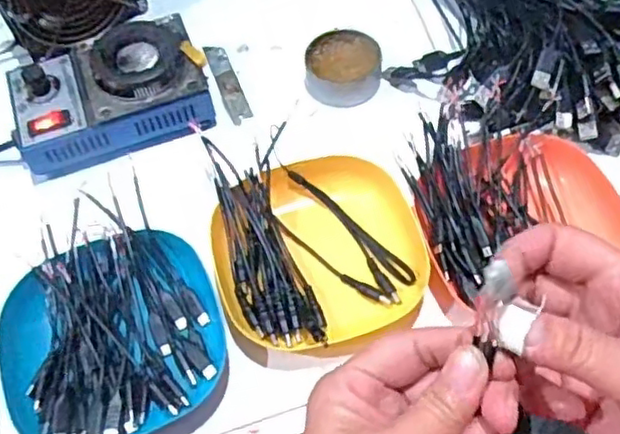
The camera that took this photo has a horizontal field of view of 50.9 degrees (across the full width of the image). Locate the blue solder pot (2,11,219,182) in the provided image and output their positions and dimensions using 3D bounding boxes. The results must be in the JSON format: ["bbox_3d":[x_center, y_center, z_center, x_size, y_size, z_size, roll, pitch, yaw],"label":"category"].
[{"bbox_3d":[-0.159,-0.100,0.525,0.152,0.064,0.105,-14,60,-4],"label":"blue solder pot"}]

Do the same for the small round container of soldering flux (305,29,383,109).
[{"bbox_3d":[0.029,-0.122,0.549,0.063,0.026,0.068,-2,60,3],"label":"small round container of soldering flux"}]

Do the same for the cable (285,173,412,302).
[{"bbox_3d":[0.030,0.008,0.466,0.022,0.016,0.122,-33,63,-15],"label":"cable"}]

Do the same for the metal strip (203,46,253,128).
[{"bbox_3d":[-0.071,-0.116,0.564,0.019,0.004,0.094,-17,59,-13],"label":"metal strip"}]

